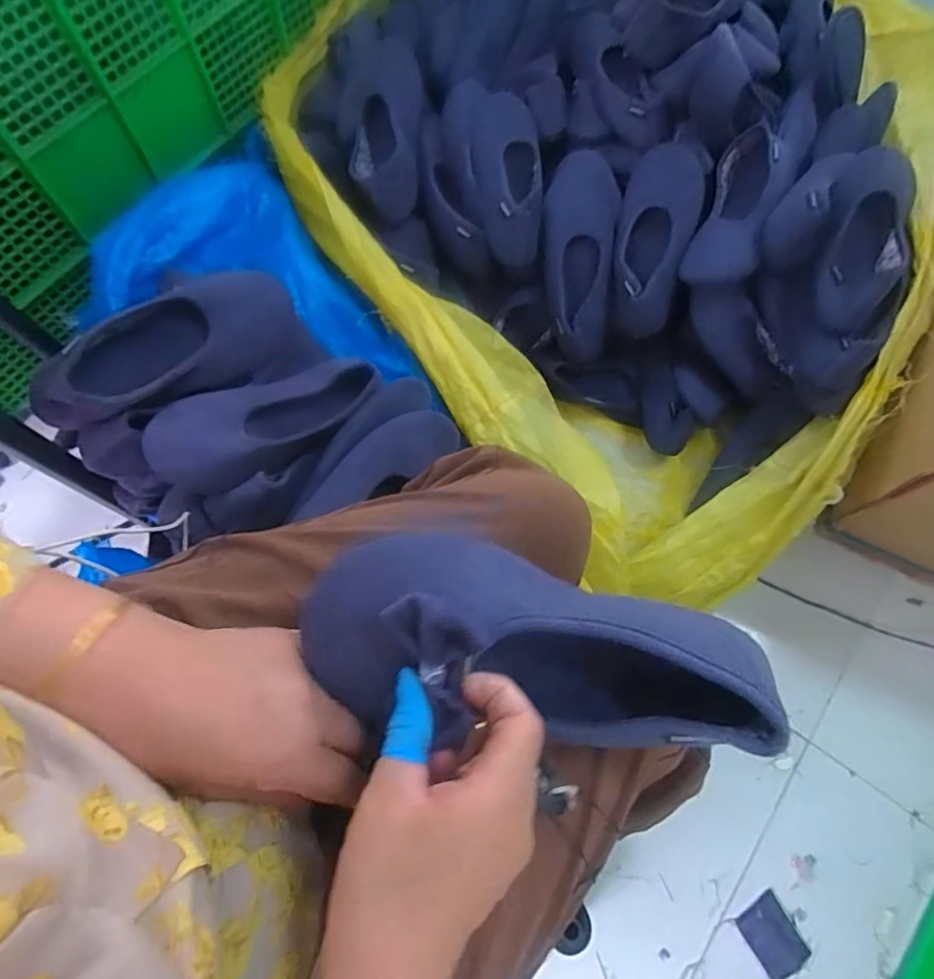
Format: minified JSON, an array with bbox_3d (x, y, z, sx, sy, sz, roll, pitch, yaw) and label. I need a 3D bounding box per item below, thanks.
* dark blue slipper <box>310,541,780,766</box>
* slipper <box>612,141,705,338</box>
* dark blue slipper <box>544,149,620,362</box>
[{"bbox_3d":[0.036,0.082,0.291,0.226,0.061,0.095,12,71,-5],"label":"dark blue slipper"},{"bbox_3d":[0.263,-0.348,0.819,0.100,0.067,0.259,11,98,3],"label":"slipper"},{"bbox_3d":[0.164,-0.330,0.827,0.104,0.067,0.285,-1,104,-1],"label":"dark blue slipper"}]

